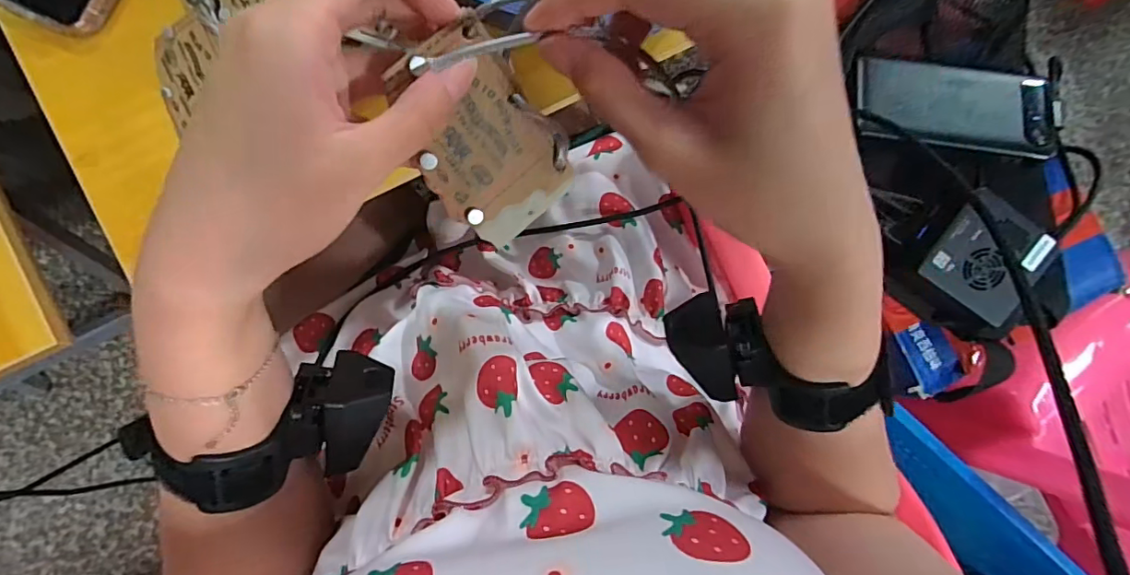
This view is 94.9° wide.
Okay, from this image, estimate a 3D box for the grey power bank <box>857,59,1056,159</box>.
[{"bbox_3d":[0.304,-0.140,0.401,0.148,0.012,0.064,6,80,4],"label":"grey power bank"}]

